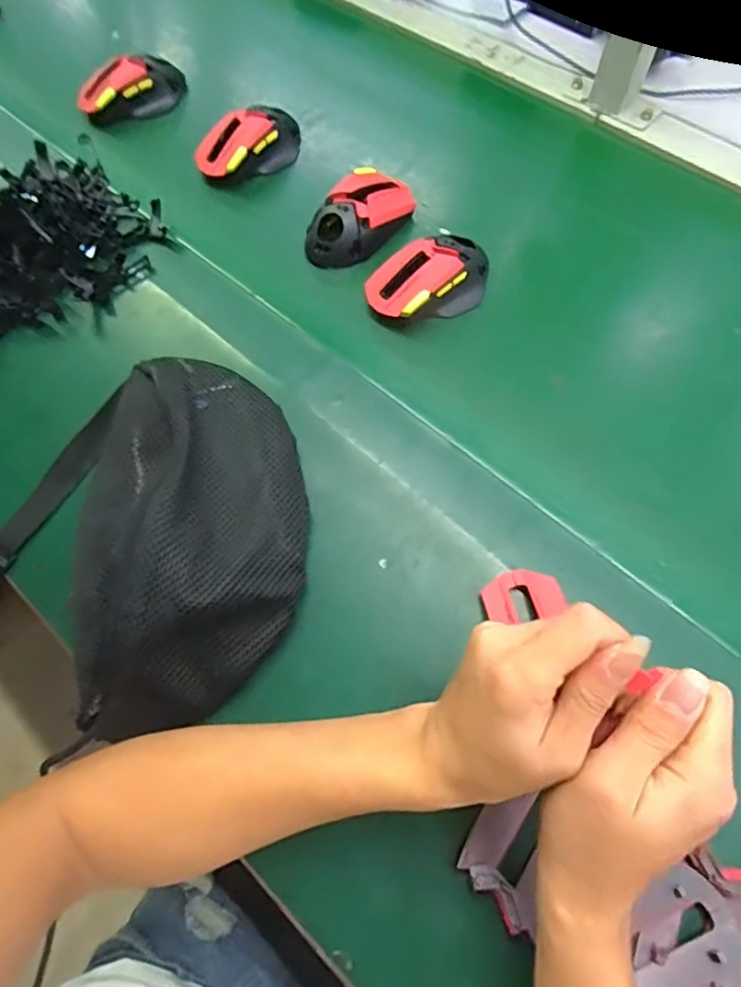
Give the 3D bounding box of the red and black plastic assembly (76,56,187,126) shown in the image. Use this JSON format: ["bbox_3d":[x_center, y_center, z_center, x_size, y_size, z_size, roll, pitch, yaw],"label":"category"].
[{"bbox_3d":[-0.260,-0.441,0.626,0.115,0.047,0.059,-32,69,-11],"label":"red and black plastic assembly"}]

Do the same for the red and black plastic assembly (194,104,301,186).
[{"bbox_3d":[-0.124,-0.359,0.583,0.117,0.036,0.061,-32,69,-11],"label":"red and black plastic assembly"}]

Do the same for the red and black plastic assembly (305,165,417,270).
[{"bbox_3d":[-0.013,-0.261,0.537,0.067,0.040,0.119,36,72,17],"label":"red and black plastic assembly"}]

